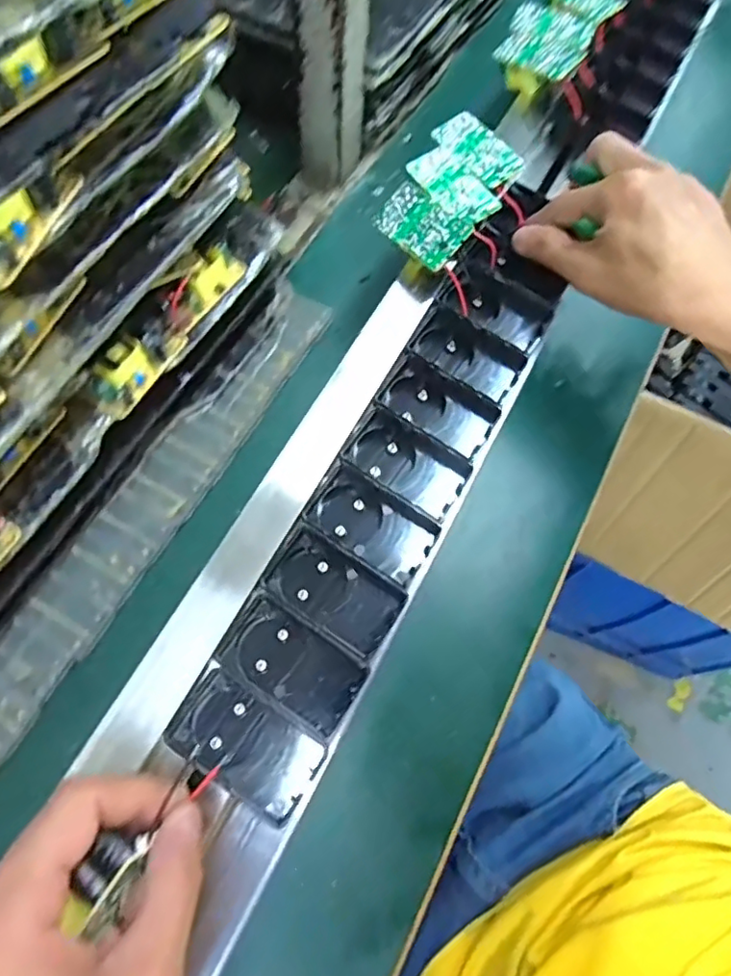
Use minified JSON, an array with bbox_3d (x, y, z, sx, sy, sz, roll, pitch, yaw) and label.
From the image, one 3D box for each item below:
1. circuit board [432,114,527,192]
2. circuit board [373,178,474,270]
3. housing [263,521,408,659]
[{"bbox_3d":[0.080,-0.239,0.415,0.041,0.004,0.063,-36,79,-15],"label":"circuit board"},{"bbox_3d":[0.038,-0.175,0.388,0.040,0.008,0.064,-47,72,4],"label":"circuit board"},{"bbox_3d":[-0.016,0.056,0.326,0.070,0.024,0.044,32,71,10],"label":"housing"}]

